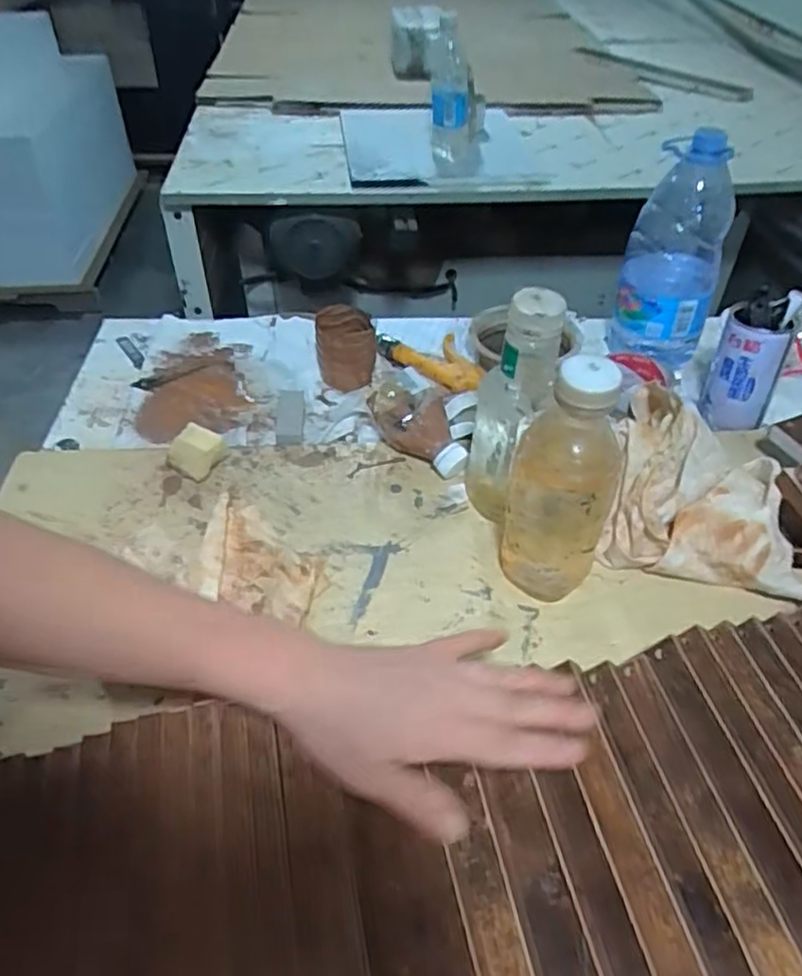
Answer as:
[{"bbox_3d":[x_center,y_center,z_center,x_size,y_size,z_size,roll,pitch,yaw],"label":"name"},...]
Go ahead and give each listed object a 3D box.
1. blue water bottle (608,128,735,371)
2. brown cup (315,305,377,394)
[{"bbox_3d":[0.293,-0.247,0.735,0.103,0.243,0.079,18,47,17],"label":"blue water bottle"},{"bbox_3d":[-0.062,-0.151,0.763,0.065,0.068,0.077,-3,45,-4],"label":"brown cup"}]

